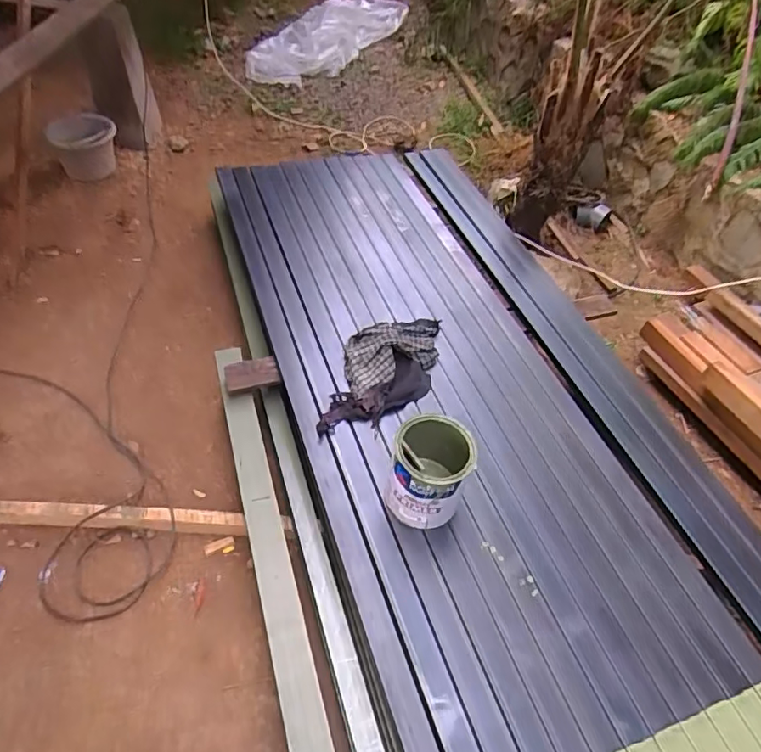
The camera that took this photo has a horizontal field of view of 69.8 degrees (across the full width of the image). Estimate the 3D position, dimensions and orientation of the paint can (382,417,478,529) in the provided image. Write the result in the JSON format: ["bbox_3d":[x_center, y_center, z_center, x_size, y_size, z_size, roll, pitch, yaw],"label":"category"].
[{"bbox_3d":[0.102,0.206,1.140,0.154,0.191,0.158,4,51,-5],"label":"paint can"}]

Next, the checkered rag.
[{"bbox_3d":[0.015,-0.027,1.413,0.239,0.082,0.453,13,48,6],"label":"checkered rag"}]

